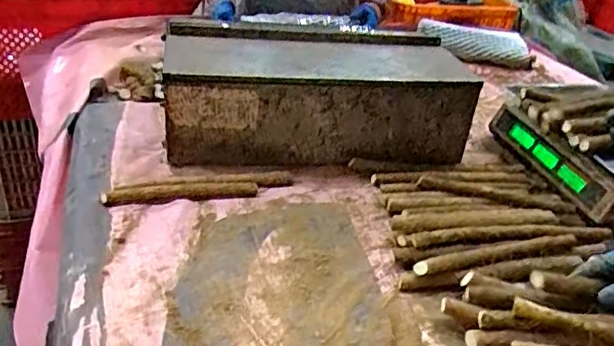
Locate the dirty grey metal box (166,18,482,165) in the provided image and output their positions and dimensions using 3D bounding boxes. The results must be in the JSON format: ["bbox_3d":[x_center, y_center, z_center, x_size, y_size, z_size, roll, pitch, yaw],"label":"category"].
[{"bbox_3d":[0.019,-0.120,0.954,0.488,0.203,0.175,0,33,-12],"label":"dirty grey metal box"}]

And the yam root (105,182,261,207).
[{"bbox_3d":[-0.182,0.031,0.823,0.222,0.018,0.031,-4,34,-18],"label":"yam root"}]

